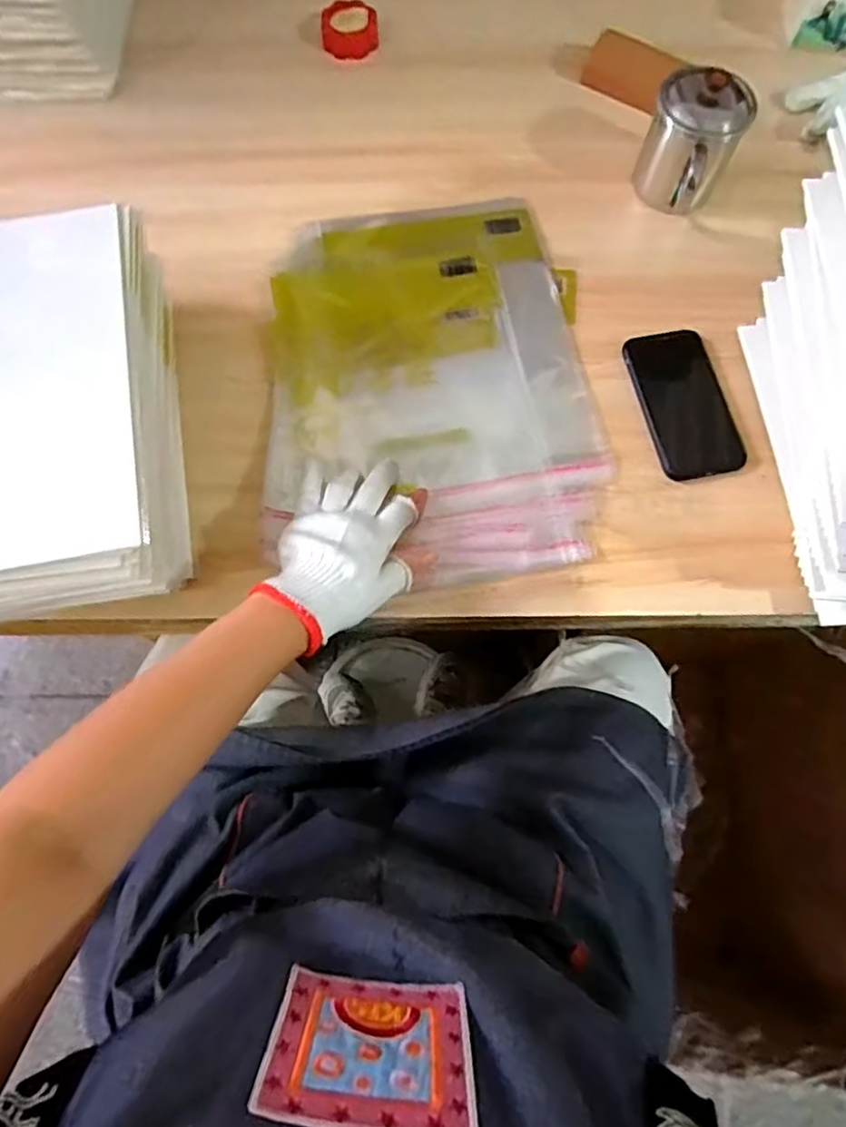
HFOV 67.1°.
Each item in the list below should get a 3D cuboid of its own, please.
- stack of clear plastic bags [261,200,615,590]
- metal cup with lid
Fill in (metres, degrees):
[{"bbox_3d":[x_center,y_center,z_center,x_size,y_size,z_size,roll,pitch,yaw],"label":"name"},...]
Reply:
[{"bbox_3d":[0.010,-0.177,0.594,0.293,0.013,0.385,-1,74,0],"label":"stack of clear plastic bags"},{"bbox_3d":[0.260,-0.409,0.628,0.087,0.110,0.093,26,75,7],"label":"metal cup with lid"}]

